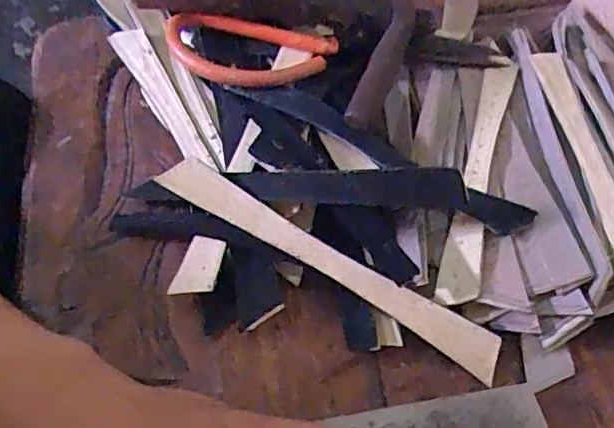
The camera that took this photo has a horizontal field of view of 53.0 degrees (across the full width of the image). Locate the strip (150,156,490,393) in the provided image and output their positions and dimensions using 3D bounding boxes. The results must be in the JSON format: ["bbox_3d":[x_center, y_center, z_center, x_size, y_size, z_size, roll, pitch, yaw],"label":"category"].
[{"bbox_3d":[0.011,0.024,0.303,0.184,0.009,0.020,31,100,5],"label":"strip"}]

